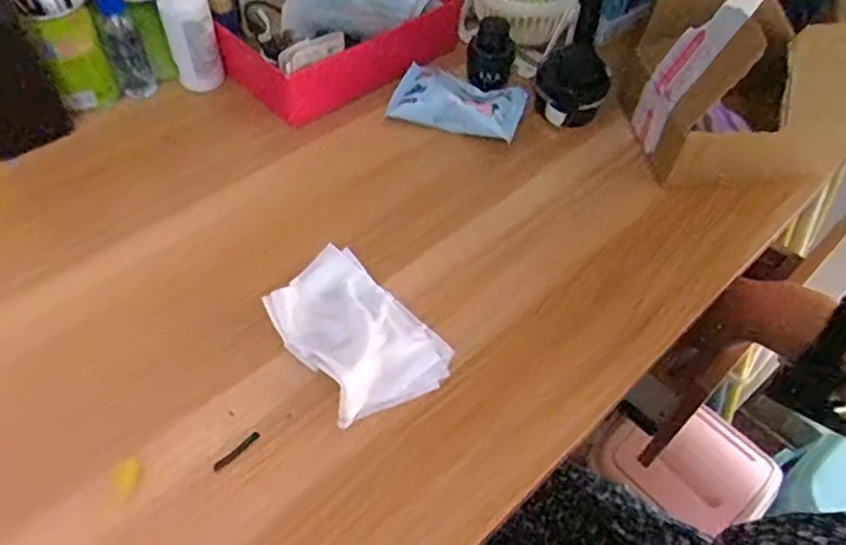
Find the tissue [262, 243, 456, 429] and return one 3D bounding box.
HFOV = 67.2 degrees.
[{"bbox_3d":[-0.049,0.042,0.461,0.091,0.027,0.131,-28,58,-24],"label":"tissue"}]

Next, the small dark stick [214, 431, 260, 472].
[{"bbox_3d":[-0.121,0.115,0.412,0.006,0.004,0.035,36,57,23],"label":"small dark stick"}]

